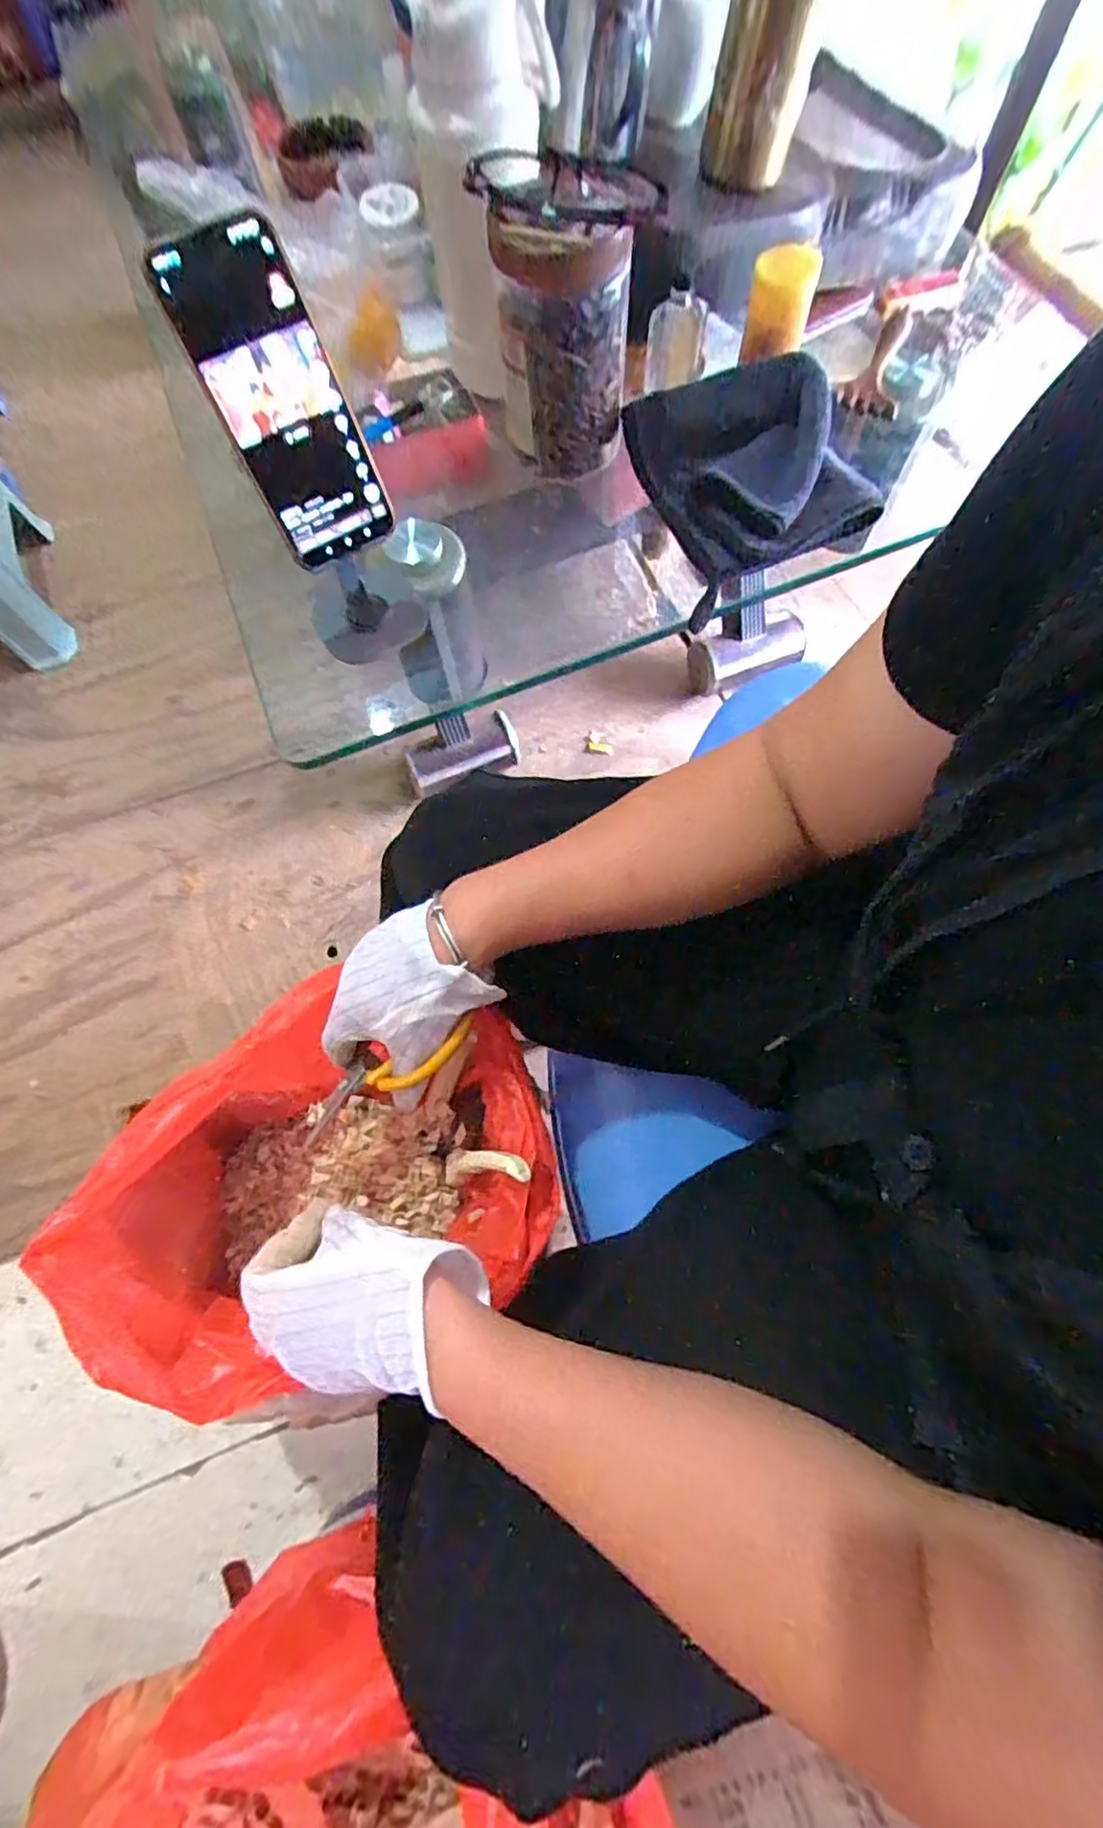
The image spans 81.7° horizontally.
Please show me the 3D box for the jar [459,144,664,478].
[{"bbox_3d":[0.013,-0.448,0.488,0.118,0.177,0.100,14,70,6],"label":"jar"}]

